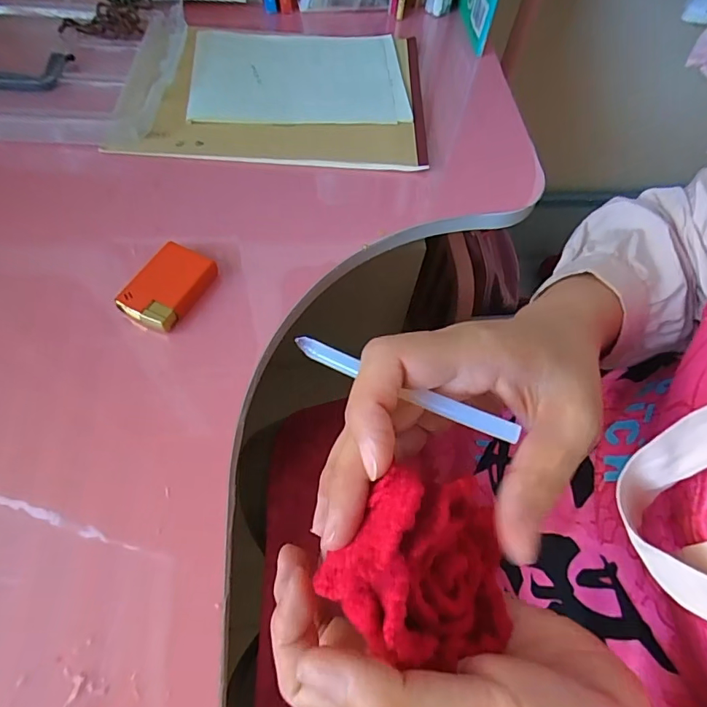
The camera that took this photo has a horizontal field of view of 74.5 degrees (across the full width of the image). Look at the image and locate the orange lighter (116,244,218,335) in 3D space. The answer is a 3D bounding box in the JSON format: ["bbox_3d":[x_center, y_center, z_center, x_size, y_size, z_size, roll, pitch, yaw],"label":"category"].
[{"bbox_3d":[-0.119,-0.044,0.297,0.040,0.009,0.058,25,62,10],"label":"orange lighter"}]

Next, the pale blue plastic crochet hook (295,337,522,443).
[{"bbox_3d":[0.018,0.012,0.178,0.090,0.005,0.008,23,62,15],"label":"pale blue plastic crochet hook"}]

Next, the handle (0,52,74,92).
[{"bbox_3d":[-0.300,-0.241,0.395,0.106,0.012,0.045,1,61,-3],"label":"handle"}]

